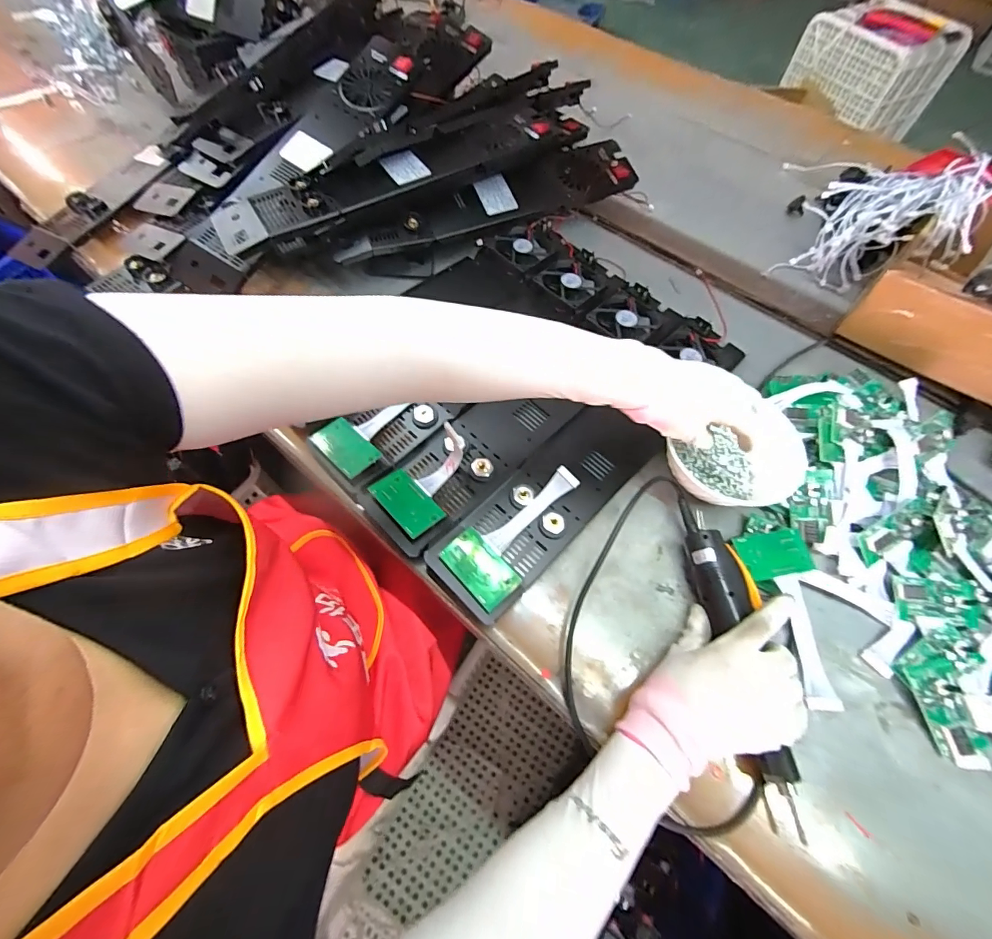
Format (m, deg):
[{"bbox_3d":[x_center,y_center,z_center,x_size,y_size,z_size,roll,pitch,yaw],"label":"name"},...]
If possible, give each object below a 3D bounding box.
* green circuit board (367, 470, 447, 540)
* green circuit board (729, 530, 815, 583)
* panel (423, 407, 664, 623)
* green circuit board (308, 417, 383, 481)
[{"bbox_3d":[-0.092,0.034,0.441,0.042,0.009,0.073,-40,72,-20],"label":"green circuit board"},{"bbox_3d":[0.281,0.086,0.429,0.075,0.006,0.044,-9,71,-6],"label":"green circuit board"},{"bbox_3d":[0.055,0.033,0.455,0.096,0.027,0.272,42,69,17],"label":"panel"},{"bbox_3d":[-0.167,-0.025,0.472,0.073,0.005,0.043,40,66,18],"label":"green circuit board"}]

